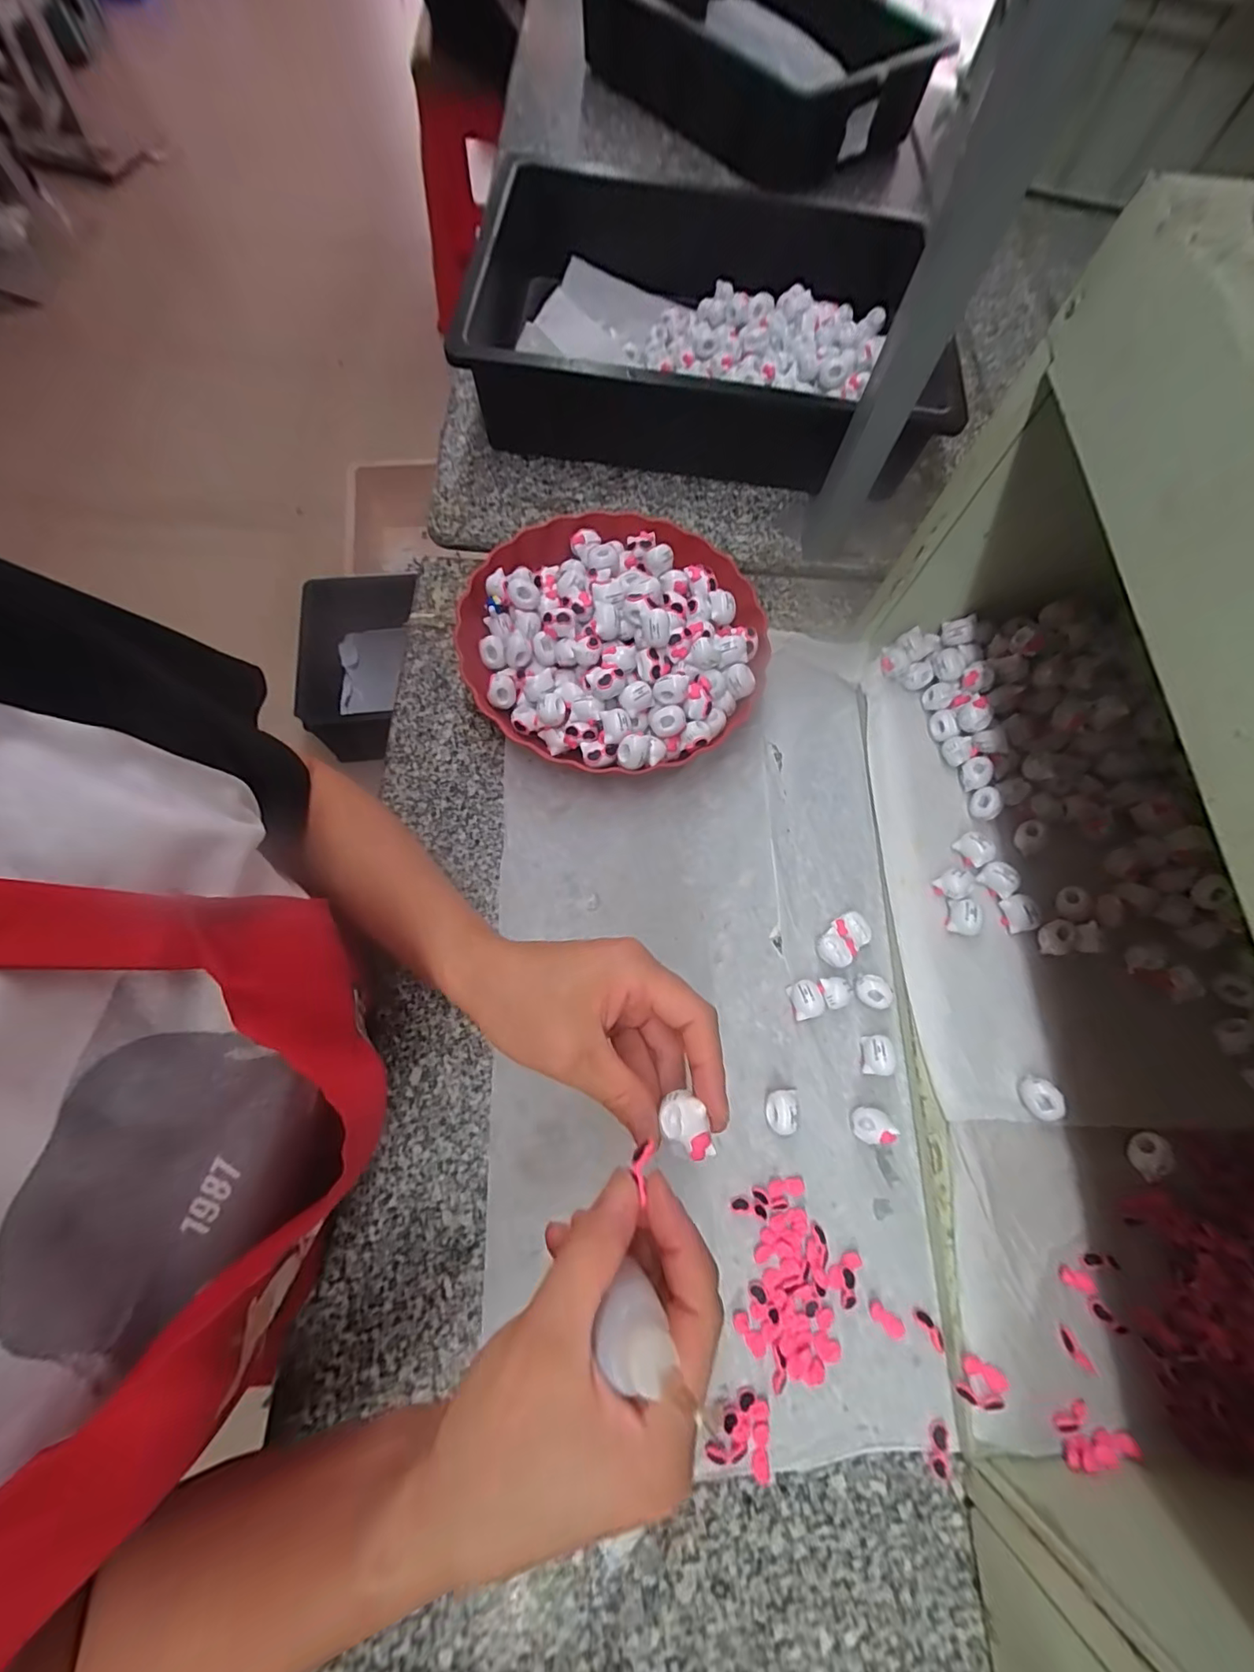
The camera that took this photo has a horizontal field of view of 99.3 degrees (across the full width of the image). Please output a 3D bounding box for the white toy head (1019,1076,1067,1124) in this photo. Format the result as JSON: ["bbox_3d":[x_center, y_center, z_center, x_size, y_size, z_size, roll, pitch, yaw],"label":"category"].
[{"bbox_3d":[0.268,0.170,0.344,0.020,0.016,0.023,20,72,5],"label":"white toy head"}]

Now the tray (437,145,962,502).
[{"bbox_3d":[0.075,-0.506,0.542,0.437,0.103,0.298,6,71,0],"label":"tray"}]

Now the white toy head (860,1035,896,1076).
[{"bbox_3d":[0.172,0.151,0.367,0.020,0.018,0.024,0,71,-2],"label":"white toy head"}]

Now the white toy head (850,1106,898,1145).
[{"bbox_3d":[0.162,0.190,0.352,0.023,0.018,0.022,1,71,-2],"label":"white toy head"}]

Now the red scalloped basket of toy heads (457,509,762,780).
[{"bbox_3d":[-0.009,-0.164,0.432,0.236,0.076,0.223,1,71,-2],"label":"red scalloped basket of toy heads"}]

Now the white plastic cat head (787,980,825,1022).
[{"bbox_3d":[0.125,0.116,0.375,0.022,0.019,0.024,-14,72,-6],"label":"white plastic cat head"}]

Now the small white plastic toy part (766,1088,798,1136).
[{"bbox_3d":[0.102,0.181,0.352,0.019,0.018,0.027,12,71,2],"label":"small white plastic toy part"}]

